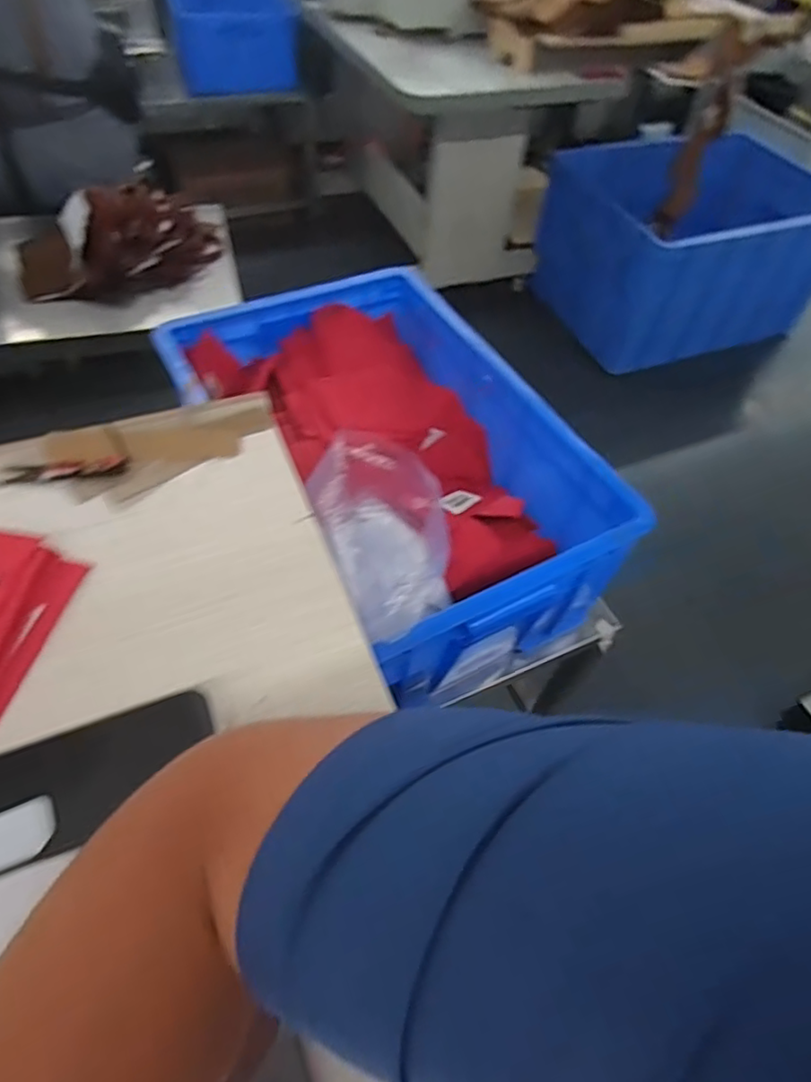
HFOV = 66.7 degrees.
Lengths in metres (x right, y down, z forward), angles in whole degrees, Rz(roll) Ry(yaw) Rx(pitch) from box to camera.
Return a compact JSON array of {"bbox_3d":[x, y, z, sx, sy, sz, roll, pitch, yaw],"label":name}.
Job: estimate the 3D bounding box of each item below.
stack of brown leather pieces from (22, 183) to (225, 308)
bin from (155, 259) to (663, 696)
[{"bbox_3d":[-0.616,-0.649,1.324,0.424,0.151,0.232,-16,56,-15],"label":"stack of brown leather pieces"},{"bbox_3d":[-0.033,-0.096,0.754,0.347,0.230,0.531,-23,58,-20],"label":"bin"}]

